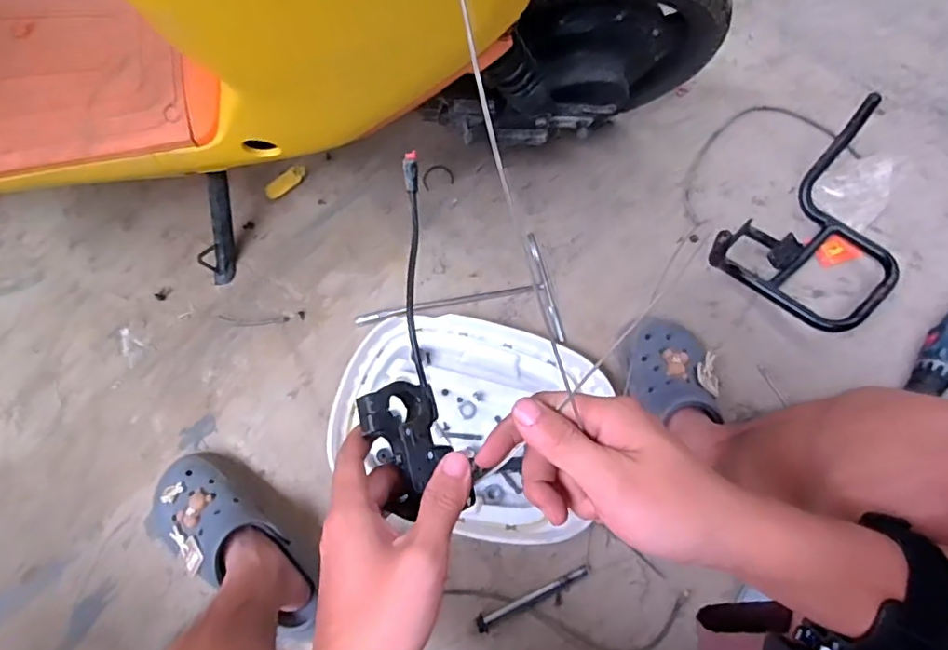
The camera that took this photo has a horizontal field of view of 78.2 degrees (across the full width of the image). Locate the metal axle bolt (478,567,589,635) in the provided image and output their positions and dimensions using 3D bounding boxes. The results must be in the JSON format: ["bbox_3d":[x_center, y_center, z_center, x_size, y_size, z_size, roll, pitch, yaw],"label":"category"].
[{"bbox_3d":[0.069,0.322,0.693,0.144,0.013,0.019,-26,72,-9],"label":"metal axle bolt"}]

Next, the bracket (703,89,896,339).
[{"bbox_3d":[0.488,-0.111,0.800,0.326,0.143,0.207,-41,75,-14],"label":"bracket"}]

